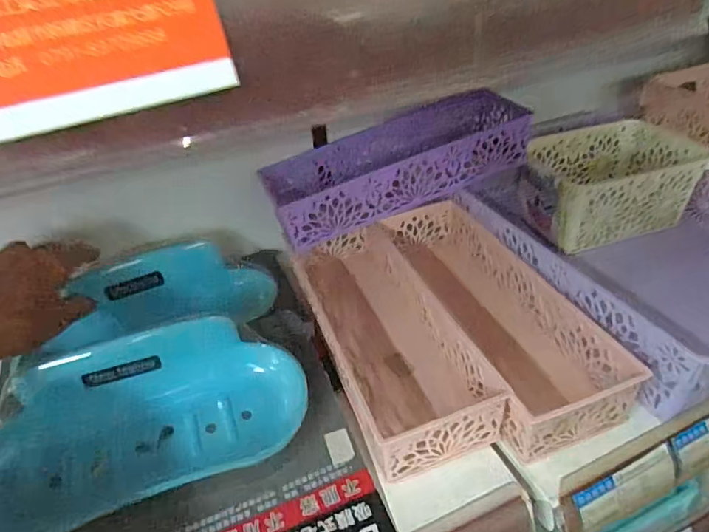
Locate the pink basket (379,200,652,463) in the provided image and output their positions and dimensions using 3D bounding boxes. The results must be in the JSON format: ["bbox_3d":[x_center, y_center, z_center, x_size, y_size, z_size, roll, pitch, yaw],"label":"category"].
[{"bbox_3d":[0.106,0.028,0.412,0.092,0.053,0.251,-16,39,-13],"label":"pink basket"}]

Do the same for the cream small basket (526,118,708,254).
[{"bbox_3d":[0.252,-0.089,0.520,0.165,0.072,0.121,-11,38,-8],"label":"cream small basket"}]

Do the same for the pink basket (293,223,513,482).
[{"bbox_3d":[0.022,0.040,0.408,0.096,0.049,0.249,-15,39,-12],"label":"pink basket"}]

